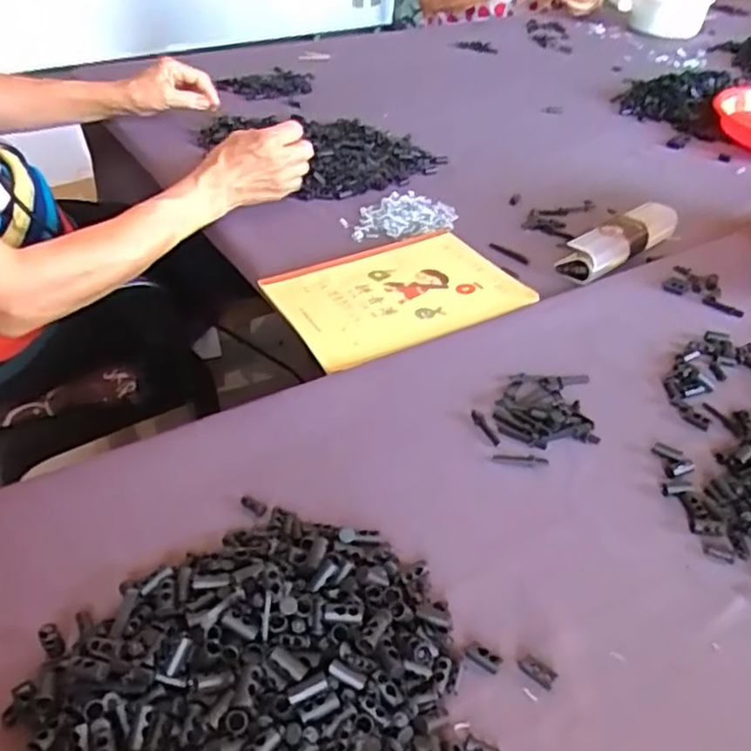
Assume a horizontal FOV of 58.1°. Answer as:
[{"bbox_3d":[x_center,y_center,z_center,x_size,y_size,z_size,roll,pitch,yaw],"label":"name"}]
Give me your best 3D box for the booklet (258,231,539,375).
[{"bbox_3d":[0.020,-0.079,0.611,0.214,0.009,0.157,-22,46,-27],"label":"booklet"}]

